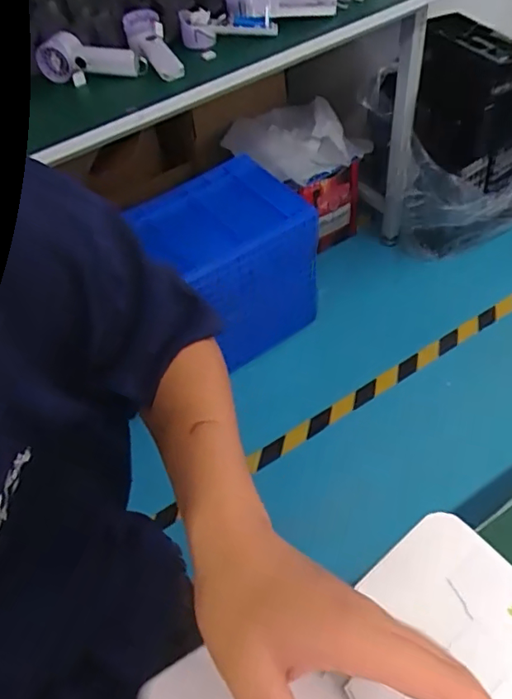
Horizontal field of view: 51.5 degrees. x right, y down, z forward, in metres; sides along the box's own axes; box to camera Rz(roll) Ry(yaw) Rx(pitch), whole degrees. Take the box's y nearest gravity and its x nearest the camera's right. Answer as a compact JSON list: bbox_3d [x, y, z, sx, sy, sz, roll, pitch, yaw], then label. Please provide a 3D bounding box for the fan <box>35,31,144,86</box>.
[{"bbox_3d":[-0.280,-0.491,0.899,0.186,0.064,0.046,13,54,15],"label":"fan"}]

